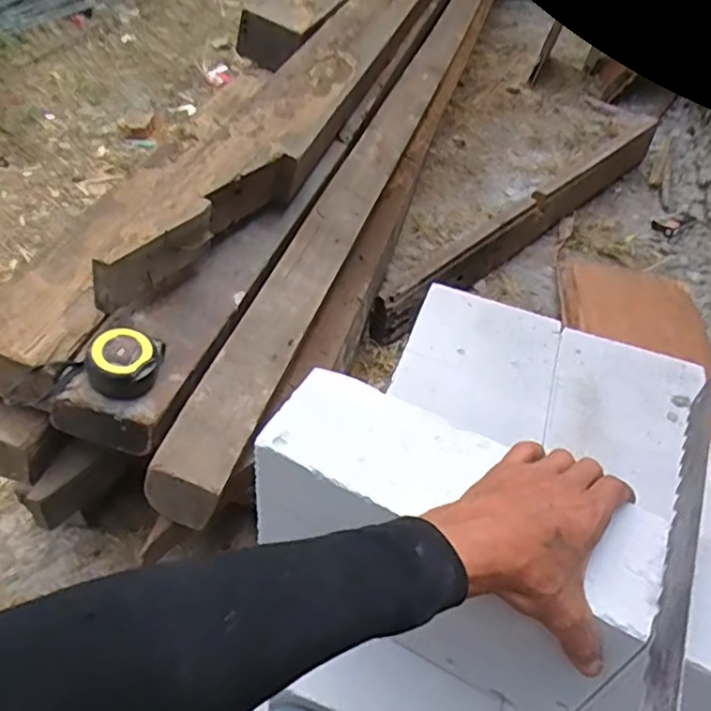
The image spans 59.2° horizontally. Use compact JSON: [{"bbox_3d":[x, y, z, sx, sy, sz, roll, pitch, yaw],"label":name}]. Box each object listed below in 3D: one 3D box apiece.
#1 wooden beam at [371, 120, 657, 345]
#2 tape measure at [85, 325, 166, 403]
[{"bbox_3d":[0.401,-0.322,1.395,0.983,0.116,0.064,-34,57,-28],"label":"wooden beam"},{"bbox_3d":[-0.234,0.010,0.636,0.064,0.057,0.061,1,47,-1],"label":"tape measure"}]

